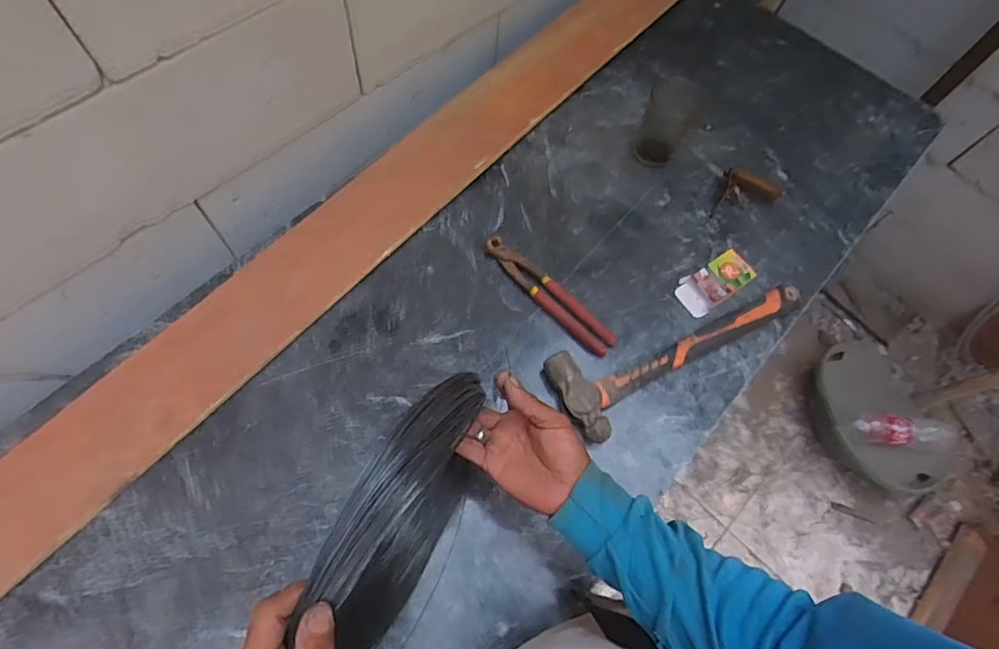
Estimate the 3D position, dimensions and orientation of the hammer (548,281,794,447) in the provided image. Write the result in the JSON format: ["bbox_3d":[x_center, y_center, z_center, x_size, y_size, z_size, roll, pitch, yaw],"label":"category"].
[{"bbox_3d":[0.238,0.028,0.712,0.357,0.038,0.114,-25,71,-12],"label":"hammer"}]

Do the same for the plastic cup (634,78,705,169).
[{"bbox_3d":[0.248,-0.300,0.805,0.070,0.115,0.067,1,67,-2],"label":"plastic cup"}]

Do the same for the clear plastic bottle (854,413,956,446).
[{"bbox_3d":[1.170,0.304,1.534,0.325,0.073,0.089,0,67,-2],"label":"clear plastic bottle"}]

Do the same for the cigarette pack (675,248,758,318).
[{"bbox_3d":[0.305,-0.060,0.761,0.116,0.018,0.058,-29,72,-13],"label":"cigarette pack"}]

